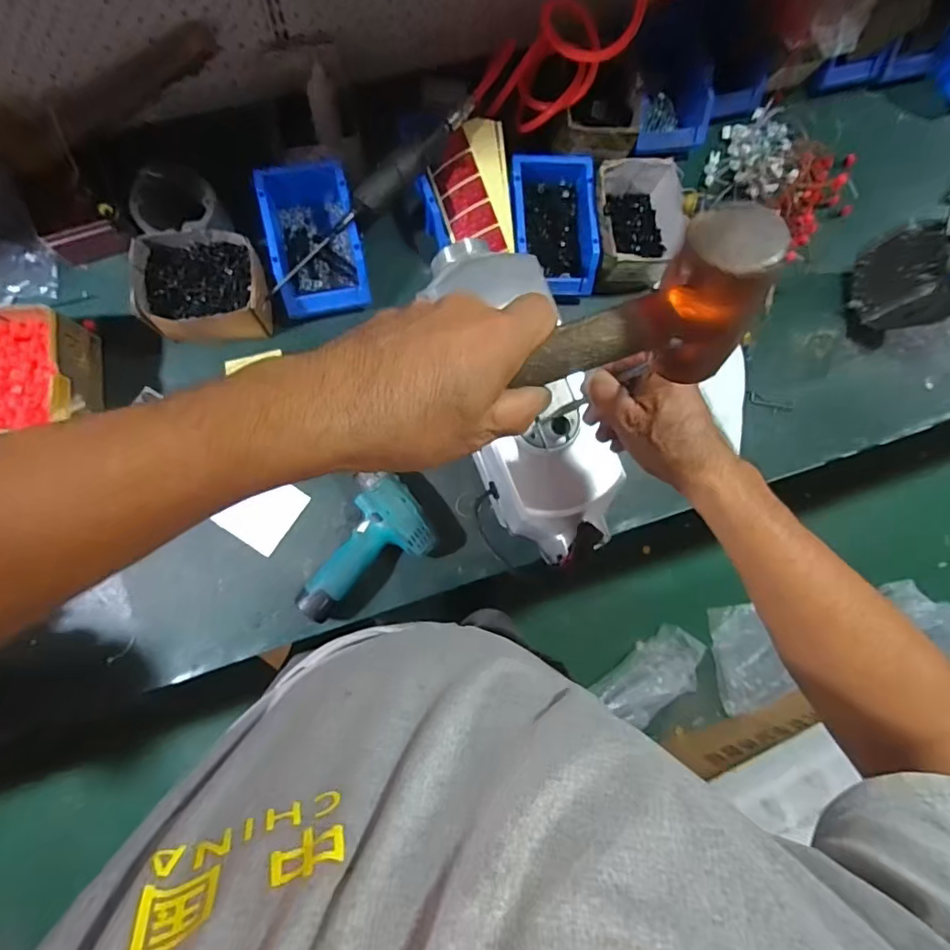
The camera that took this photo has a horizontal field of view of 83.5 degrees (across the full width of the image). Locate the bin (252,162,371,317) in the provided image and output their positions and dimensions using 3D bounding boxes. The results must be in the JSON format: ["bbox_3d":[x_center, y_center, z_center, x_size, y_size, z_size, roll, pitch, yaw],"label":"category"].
[{"bbox_3d":[-0.217,-0.319,0.722,0.118,0.080,0.188,-12,85,-8],"label":"bin"}]

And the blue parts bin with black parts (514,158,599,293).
[{"bbox_3d":[0.108,-0.356,0.756,0.117,0.064,0.178,-2,83,-7],"label":"blue parts bin with black parts"}]

